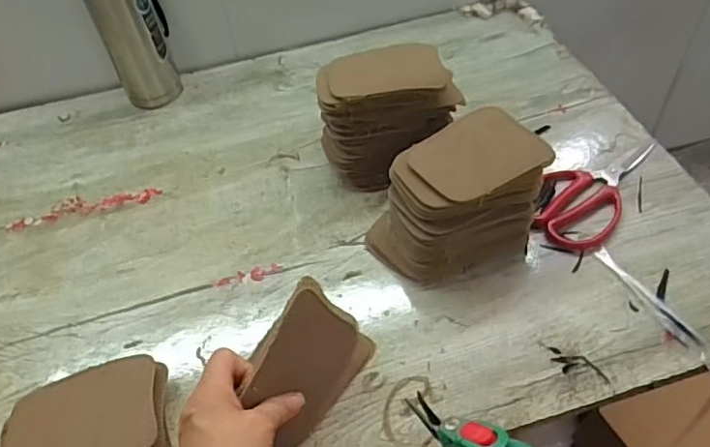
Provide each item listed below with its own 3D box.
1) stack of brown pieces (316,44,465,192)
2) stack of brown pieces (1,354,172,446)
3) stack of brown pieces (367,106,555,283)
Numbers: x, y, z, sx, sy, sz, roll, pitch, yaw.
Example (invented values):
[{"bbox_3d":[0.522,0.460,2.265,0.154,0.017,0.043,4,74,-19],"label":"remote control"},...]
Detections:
[{"bbox_3d":[0.034,-0.118,0.624,0.139,0.114,0.099,-16,49,-8],"label":"stack of brown pieces"},{"bbox_3d":[-0.210,0.163,0.444,0.123,0.043,0.086,-14,48,-6],"label":"stack of brown pieces"},{"bbox_3d":[0.100,-0.021,0.536,0.156,0.101,0.099,-27,51,-16],"label":"stack of brown pieces"}]

